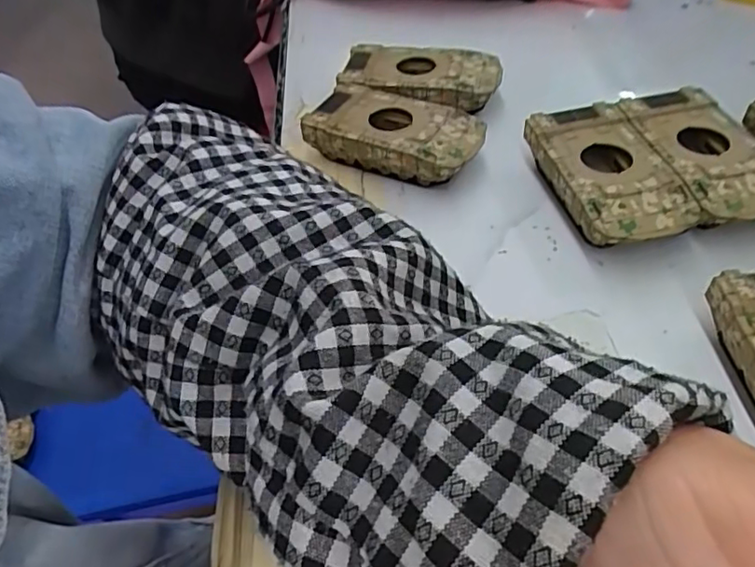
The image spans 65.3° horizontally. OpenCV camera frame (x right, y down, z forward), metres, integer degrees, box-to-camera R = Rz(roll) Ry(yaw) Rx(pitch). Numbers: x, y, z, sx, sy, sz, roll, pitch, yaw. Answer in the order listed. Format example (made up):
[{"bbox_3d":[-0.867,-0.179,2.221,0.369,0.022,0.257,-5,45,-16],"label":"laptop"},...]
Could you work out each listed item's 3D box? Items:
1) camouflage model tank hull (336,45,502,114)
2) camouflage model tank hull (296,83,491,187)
[{"bbox_3d":[0.027,-0.123,0.367,0.092,0.029,0.050,8,48,13],"label":"camouflage model tank hull"},{"bbox_3d":[0.011,-0.082,0.332,0.092,0.027,0.052,19,52,22],"label":"camouflage model tank hull"}]

